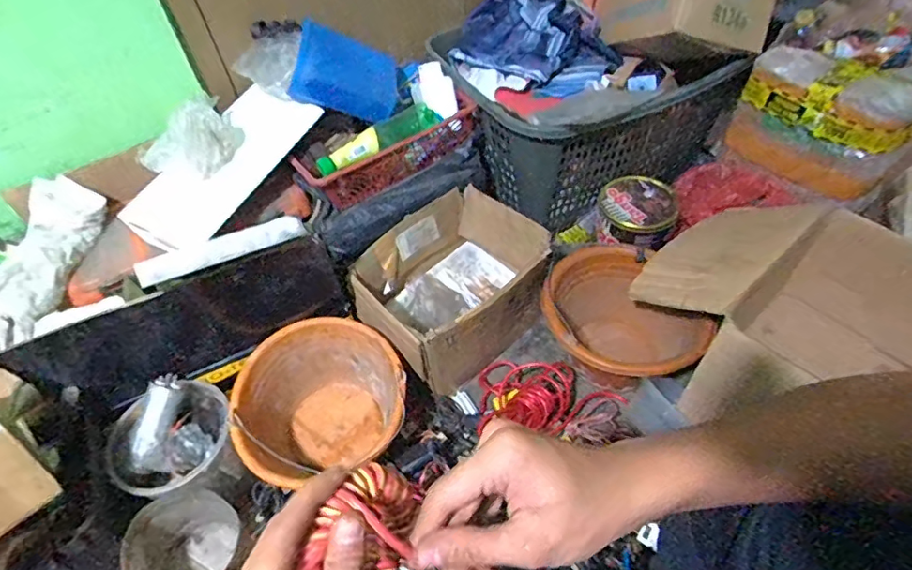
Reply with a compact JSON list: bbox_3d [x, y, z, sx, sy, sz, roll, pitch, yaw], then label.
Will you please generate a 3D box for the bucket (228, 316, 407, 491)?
[{"bbox_3d":[-0.201,0.201,0.847,0.243,0.195,0.216,-21,52,-11],"label":"bucket"}]

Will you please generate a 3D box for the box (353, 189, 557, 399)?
[{"bbox_3d":[-0.004,0.006,0.937,0.253,0.165,0.299,36,62,29],"label":"box"}]

